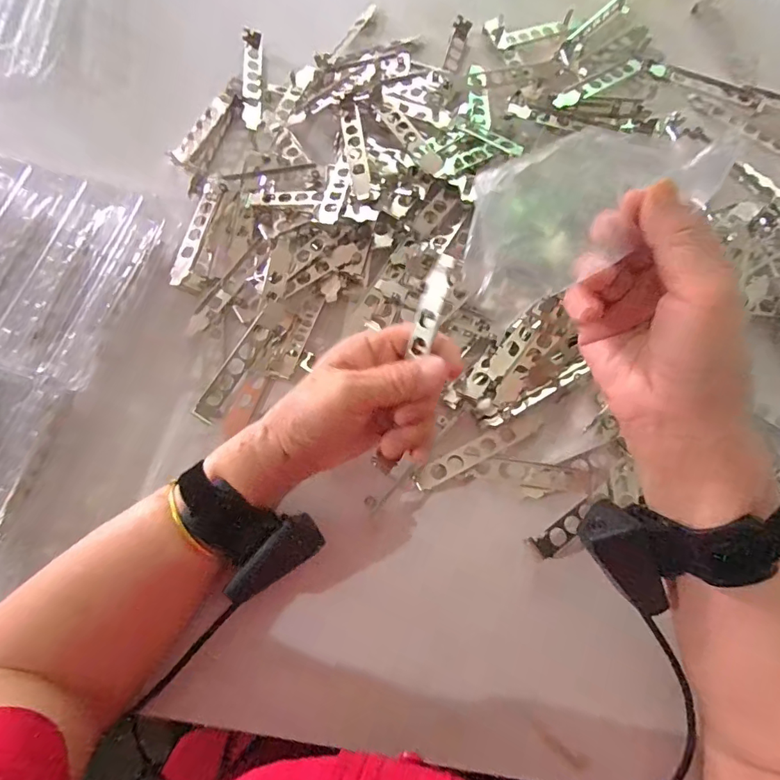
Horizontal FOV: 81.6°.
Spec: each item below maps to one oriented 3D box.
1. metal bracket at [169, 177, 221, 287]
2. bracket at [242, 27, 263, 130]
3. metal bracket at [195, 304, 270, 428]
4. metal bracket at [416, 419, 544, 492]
[{"bbox_3d":[-0.174,-0.143,0.409,0.017,0.011,0.114,9,74,3],"label":"metal bracket"},{"bbox_3d":[-0.145,-0.327,0.473,0.019,0.014,0.122,-3,74,0],"label":"bracket"},{"bbox_3d":[-0.128,-0.022,0.375,0.019,0.006,0.105,31,83,6],"label":"metal bracket"},{"bbox_3d":[0.073,0.049,0.366,0.114,0.009,0.020,-26,75,-7],"label":"metal bracket"}]

